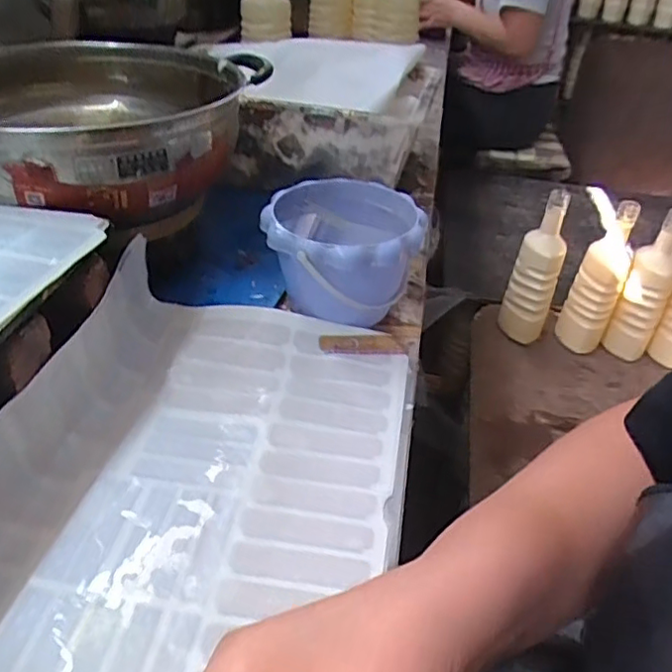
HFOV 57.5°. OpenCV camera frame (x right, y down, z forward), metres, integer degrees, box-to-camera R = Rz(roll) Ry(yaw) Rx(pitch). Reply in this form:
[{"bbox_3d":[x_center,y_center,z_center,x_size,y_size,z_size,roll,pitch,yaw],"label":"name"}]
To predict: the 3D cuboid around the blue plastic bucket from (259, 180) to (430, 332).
[{"bbox_3d":[0.005,-0.074,0.606,0.145,0.109,0.143,4,37,-3],"label":"blue plastic bucket"}]

